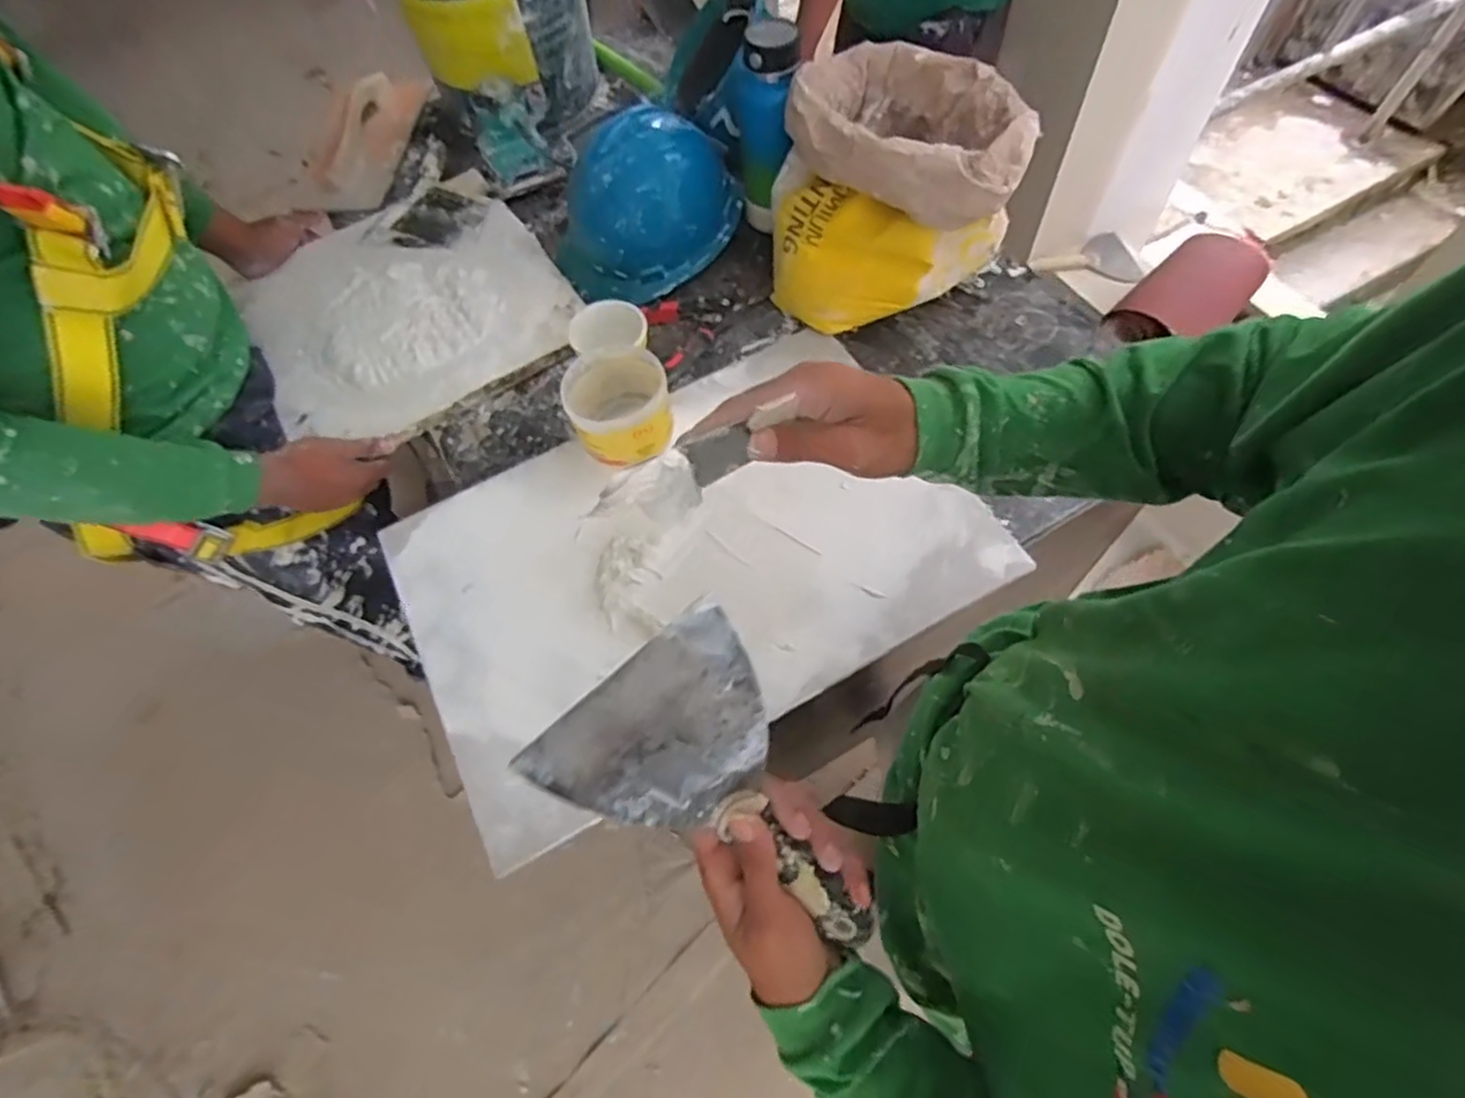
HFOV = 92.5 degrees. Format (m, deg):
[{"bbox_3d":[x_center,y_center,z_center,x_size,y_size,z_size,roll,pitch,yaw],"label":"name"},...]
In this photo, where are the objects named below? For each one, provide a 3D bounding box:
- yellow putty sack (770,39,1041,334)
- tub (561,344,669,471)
[{"bbox_3d":[0.194,-0.437,0.859,0.266,0.216,0.263,5,62,8],"label":"yellow putty sack"},{"bbox_3d":[-0.127,-0.163,0.802,0.110,0.077,0.115,-2,61,4],"label":"tub"}]

